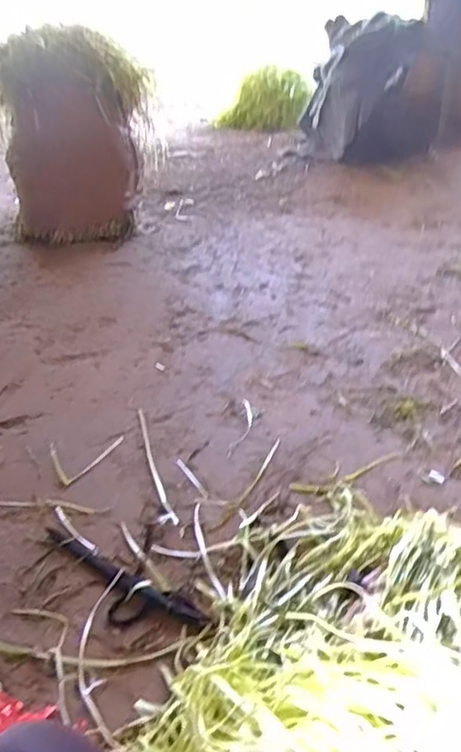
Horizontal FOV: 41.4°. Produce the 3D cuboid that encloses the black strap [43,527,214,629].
[{"bbox_3d":[-0.181,0.337,0.962,0.358,0.018,0.080,16,42,29],"label":"black strap"}]

